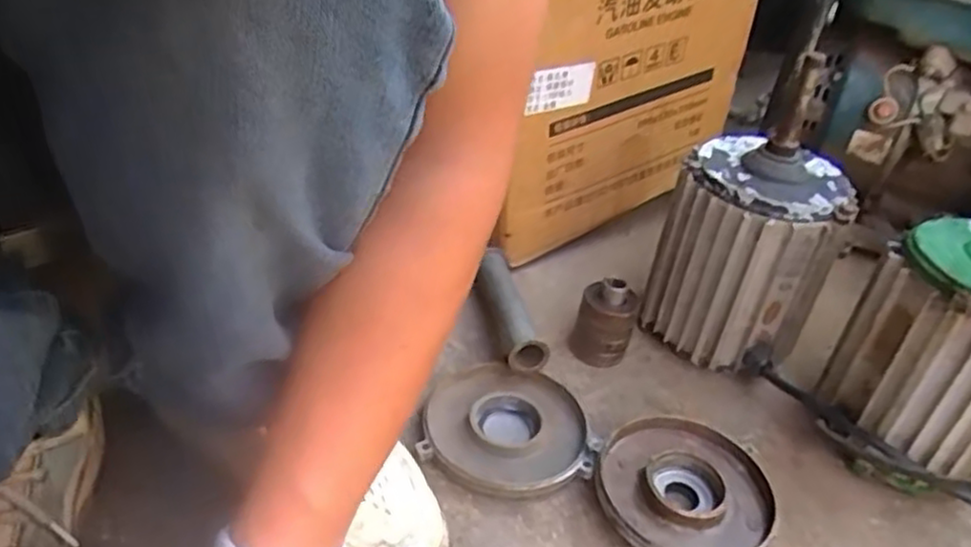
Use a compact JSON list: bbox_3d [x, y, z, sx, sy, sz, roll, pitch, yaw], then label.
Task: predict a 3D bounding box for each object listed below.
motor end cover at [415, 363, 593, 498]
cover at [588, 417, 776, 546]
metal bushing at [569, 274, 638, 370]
[{"bbox_3d":[0.017,0.123,0.578,0.128,0.023,0.120,9,36,4],"label":"motor end cover"},{"bbox_3d":[0.147,0.166,0.534,0.126,0.031,0.131,-7,38,-17],"label":"cover"},{"bbox_3d":[0.108,0.045,0.659,0.051,0.073,0.041,14,37,11],"label":"metal bushing"}]

